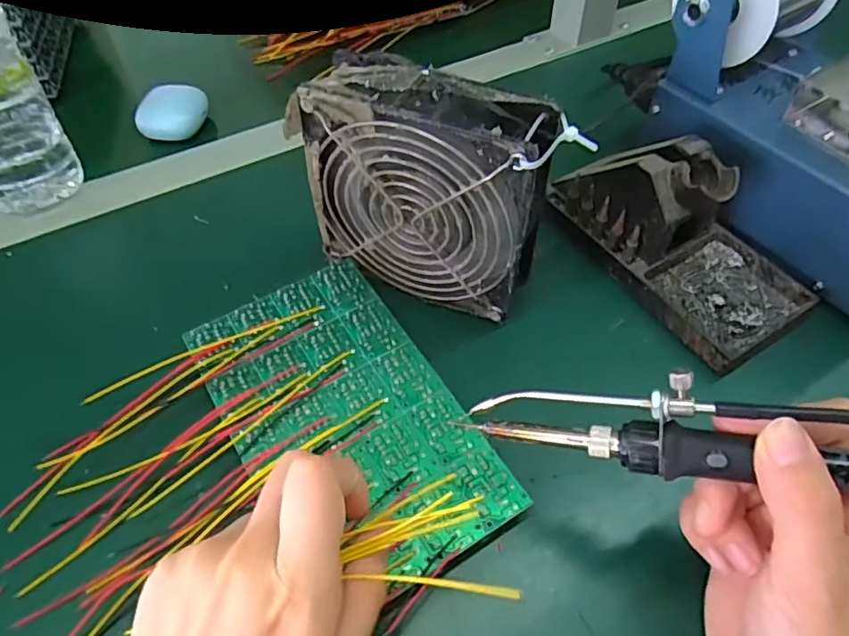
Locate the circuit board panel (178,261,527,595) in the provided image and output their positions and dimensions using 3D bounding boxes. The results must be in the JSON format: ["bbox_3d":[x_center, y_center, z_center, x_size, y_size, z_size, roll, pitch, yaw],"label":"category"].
[{"bbox_3d":[-0.041,0.045,0.292,0.100,0.004,0.173,-26,57,-19],"label":"circuit board panel"}]

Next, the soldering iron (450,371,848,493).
[{"bbox_3d":[0.113,0.041,0.200,0.199,0.028,0.025,4,50,23],"label":"soldering iron"}]

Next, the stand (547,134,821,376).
[{"bbox_3d":[0.149,-0.055,0.339,0.074,0.072,0.148,-27,57,-20],"label":"stand"}]

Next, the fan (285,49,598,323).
[{"bbox_3d":[0.004,-0.063,0.312,0.130,0.118,0.041,19,54,14],"label":"fan"}]

